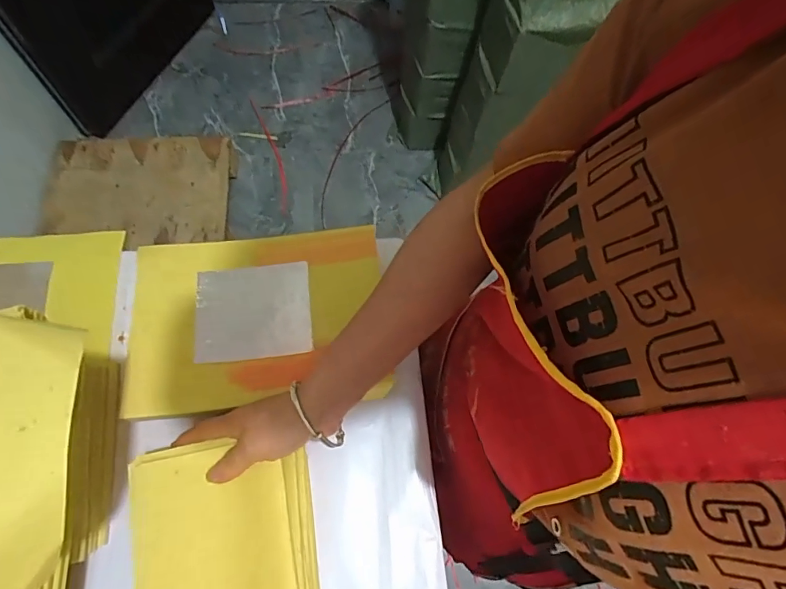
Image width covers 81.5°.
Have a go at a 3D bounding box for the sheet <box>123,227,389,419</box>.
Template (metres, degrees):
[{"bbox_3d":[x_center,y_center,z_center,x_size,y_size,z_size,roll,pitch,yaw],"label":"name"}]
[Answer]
[{"bbox_3d":[-0.122,0.016,0.416,0.218,0.016,0.163,-5,68,-5],"label":"sheet"}]

